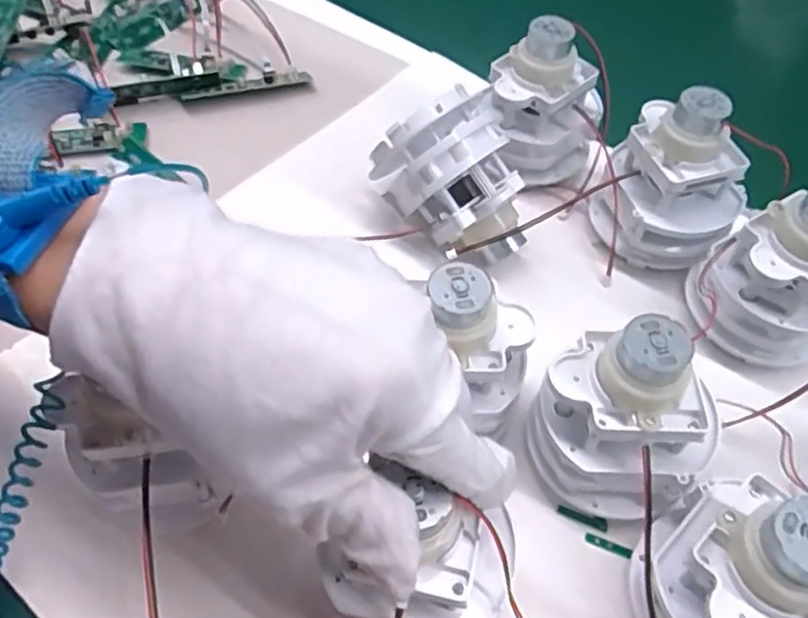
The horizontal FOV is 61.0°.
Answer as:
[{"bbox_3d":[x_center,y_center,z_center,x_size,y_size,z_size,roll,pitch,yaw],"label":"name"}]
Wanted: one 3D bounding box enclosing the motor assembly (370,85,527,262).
[{"bbox_3d":[0.023,-0.063,0.340,0.064,0.065,0.066,-21,54,-17],"label":"motor assembly"}]

